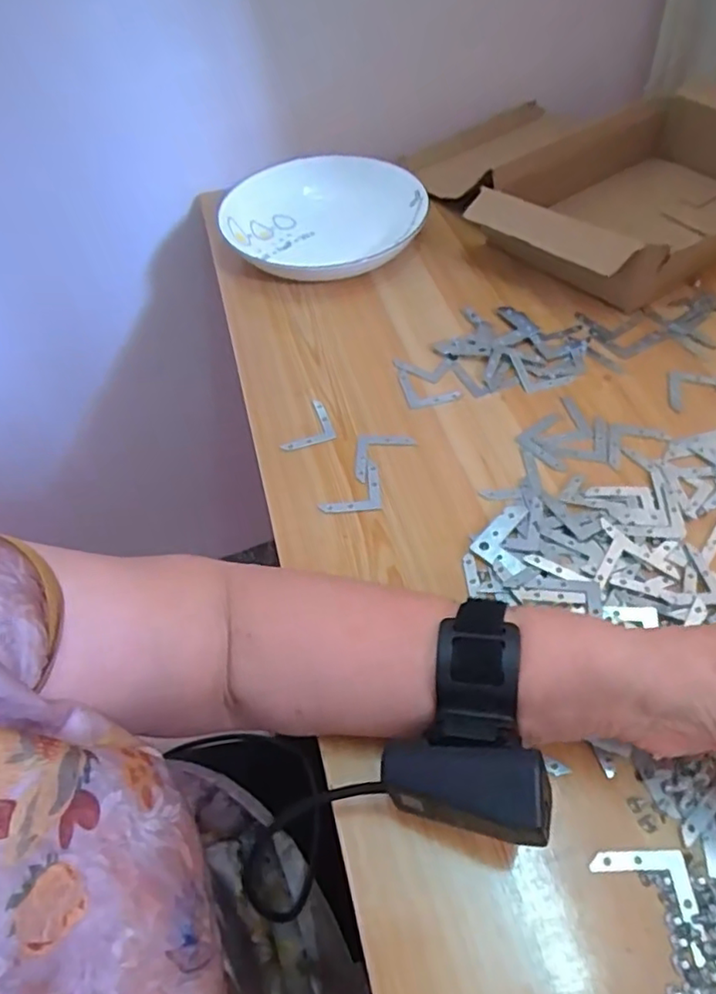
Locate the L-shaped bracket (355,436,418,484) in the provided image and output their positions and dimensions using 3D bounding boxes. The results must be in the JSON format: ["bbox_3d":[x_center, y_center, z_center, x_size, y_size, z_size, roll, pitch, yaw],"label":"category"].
[{"bbox_3d":[0.019,-0.027,0.434,0.042,0.006,0.038,5,62,8],"label":"L-shaped bracket"}]

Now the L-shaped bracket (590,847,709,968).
[{"bbox_3d":[0.130,0.180,0.268,0.042,0.004,0.042,-3,53,1],"label":"L-shaped bracket"}]

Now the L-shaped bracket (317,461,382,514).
[{"bbox_3d":[-0.005,-0.006,0.421,0.041,0.008,0.042,-4,53,0],"label":"L-shaped bracket"}]

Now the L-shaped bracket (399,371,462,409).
[{"bbox_3d":[0.057,-0.087,0.482,0.041,0.005,0.040,-11,54,-4],"label":"L-shaped bracket"}]

